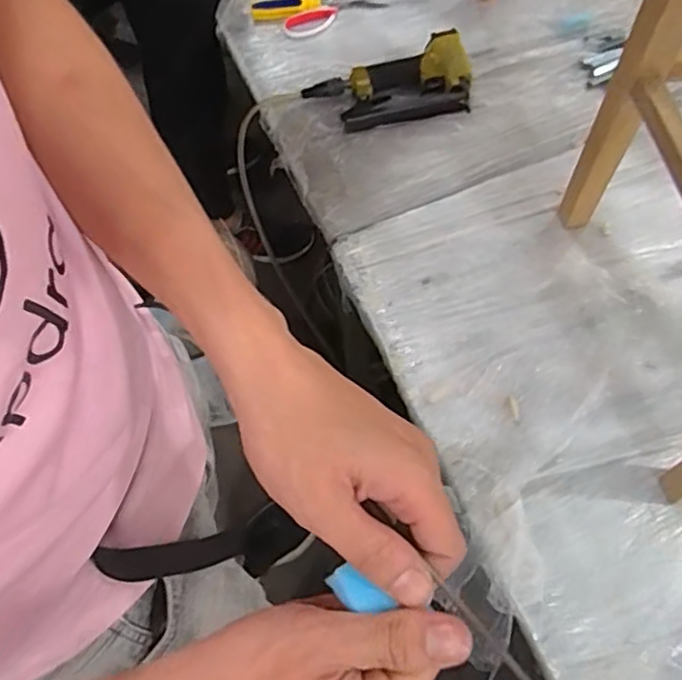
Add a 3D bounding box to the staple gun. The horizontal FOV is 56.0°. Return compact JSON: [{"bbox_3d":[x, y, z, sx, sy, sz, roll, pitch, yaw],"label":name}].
[{"bbox_3d":[0.069,-0.377,0.942,0.231,0.042,0.128,-8,64,-1],"label":"staple gun"}]

